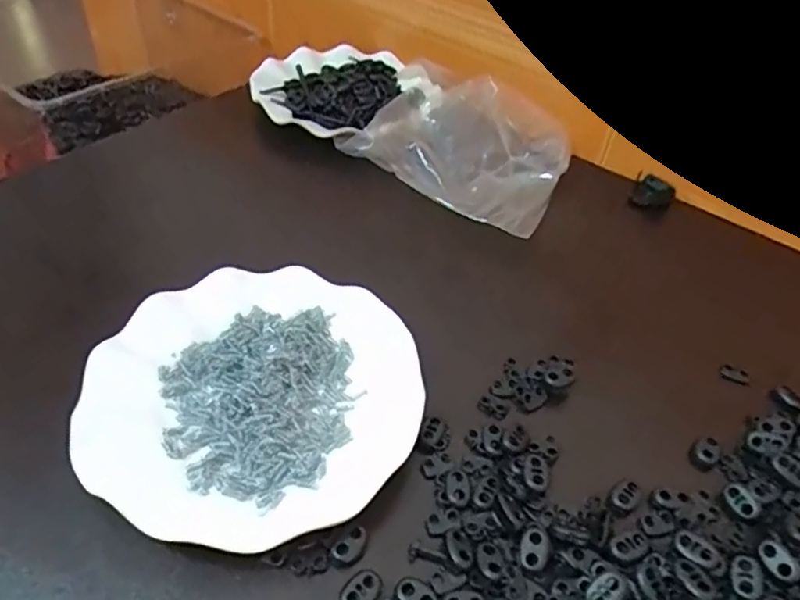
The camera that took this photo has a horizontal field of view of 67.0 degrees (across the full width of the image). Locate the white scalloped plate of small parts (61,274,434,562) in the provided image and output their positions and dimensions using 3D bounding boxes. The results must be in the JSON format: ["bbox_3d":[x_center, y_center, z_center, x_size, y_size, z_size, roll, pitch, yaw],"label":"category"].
[{"bbox_3d":[-0.083,0.052,0.347,0.172,0.025,0.178,3,45,-3],"label":"white scalloped plate of small parts"}]

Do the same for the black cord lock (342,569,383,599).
[{"bbox_3d":[-0.018,0.138,0.287,0.015,0.004,0.021,32,51,24],"label":"black cord lock"}]

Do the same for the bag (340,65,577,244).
[{"bbox_3d":[0.061,-0.151,0.554,0.199,0.030,0.174,27,49,20],"label":"bag"}]

